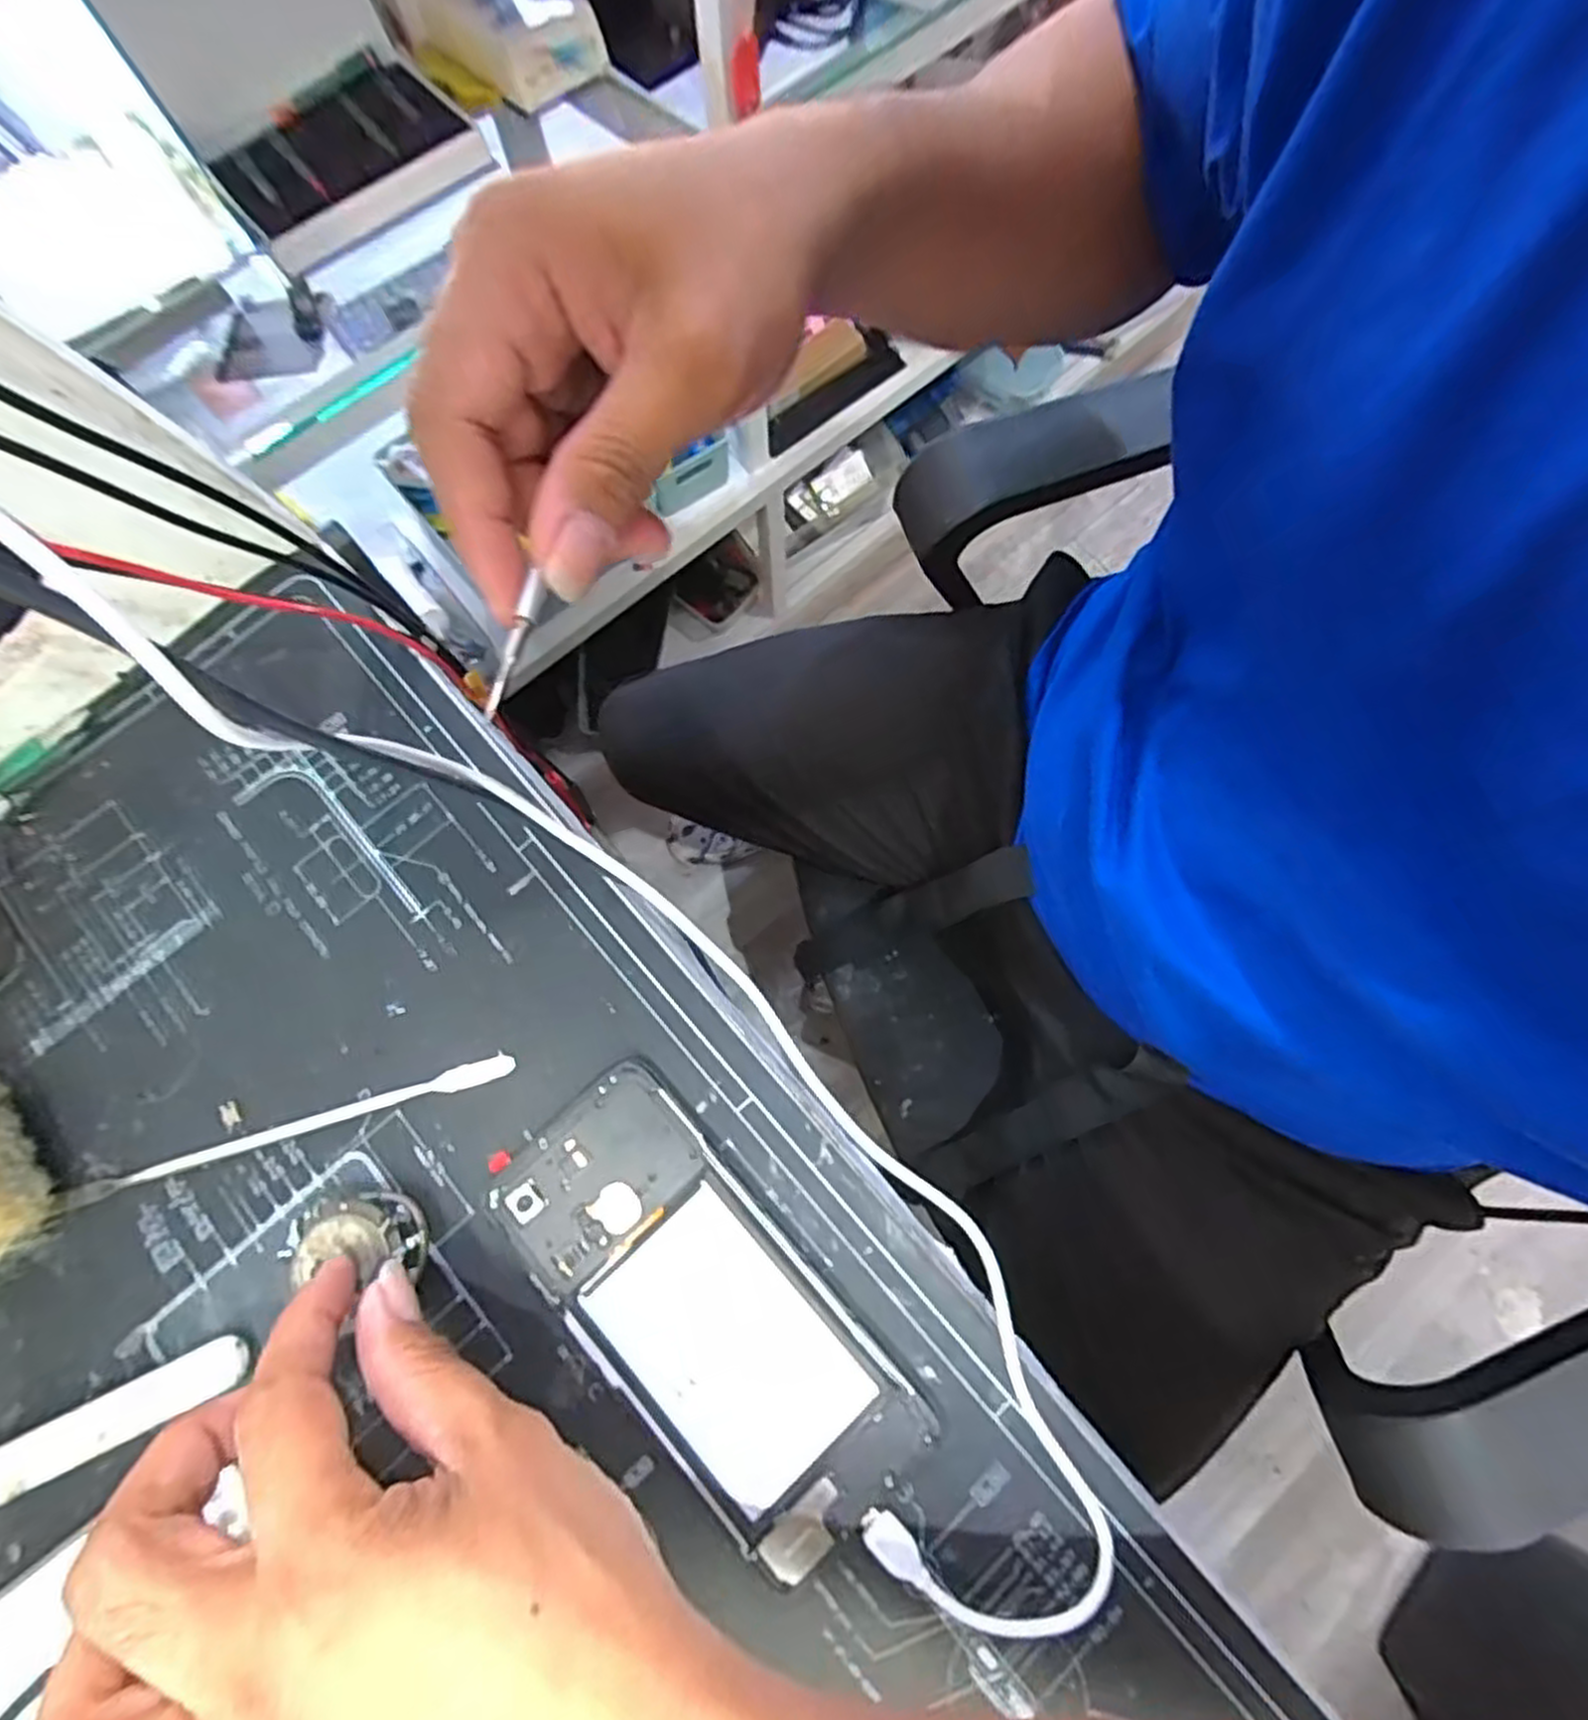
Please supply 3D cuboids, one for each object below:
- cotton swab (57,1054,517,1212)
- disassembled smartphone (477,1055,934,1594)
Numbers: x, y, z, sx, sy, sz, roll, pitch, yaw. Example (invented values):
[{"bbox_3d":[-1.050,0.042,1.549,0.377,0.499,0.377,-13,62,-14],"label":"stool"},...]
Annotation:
[{"bbox_3d":[-0.177,0.096,0.276,0.156,0.004,0.008,-17,77,-4],"label":"cotton swab"},{"bbox_3d":[-0.031,0.149,0.263,0.070,0.008,0.156,-41,80,-12],"label":"disassembled smartphone"}]

